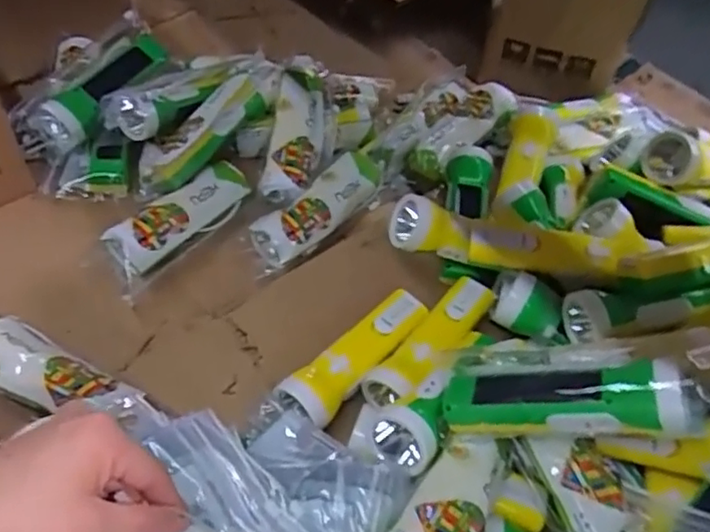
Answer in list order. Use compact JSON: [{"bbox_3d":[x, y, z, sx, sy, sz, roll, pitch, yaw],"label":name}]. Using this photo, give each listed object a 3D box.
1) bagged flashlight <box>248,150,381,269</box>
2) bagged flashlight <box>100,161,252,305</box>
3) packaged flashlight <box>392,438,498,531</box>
[{"bbox_3d":[-0.035,-0.068,0.703,0.060,0.047,0.181,32,57,18],"label":"bagged flashlight"},{"bbox_3d":[-0.186,-0.053,0.666,0.058,0.037,0.189,34,57,19],"label":"bagged flashlight"},{"bbox_3d":[0.064,0.171,0.433,0.054,0.033,0.136,26,39,14],"label":"packaged flashlight"}]

